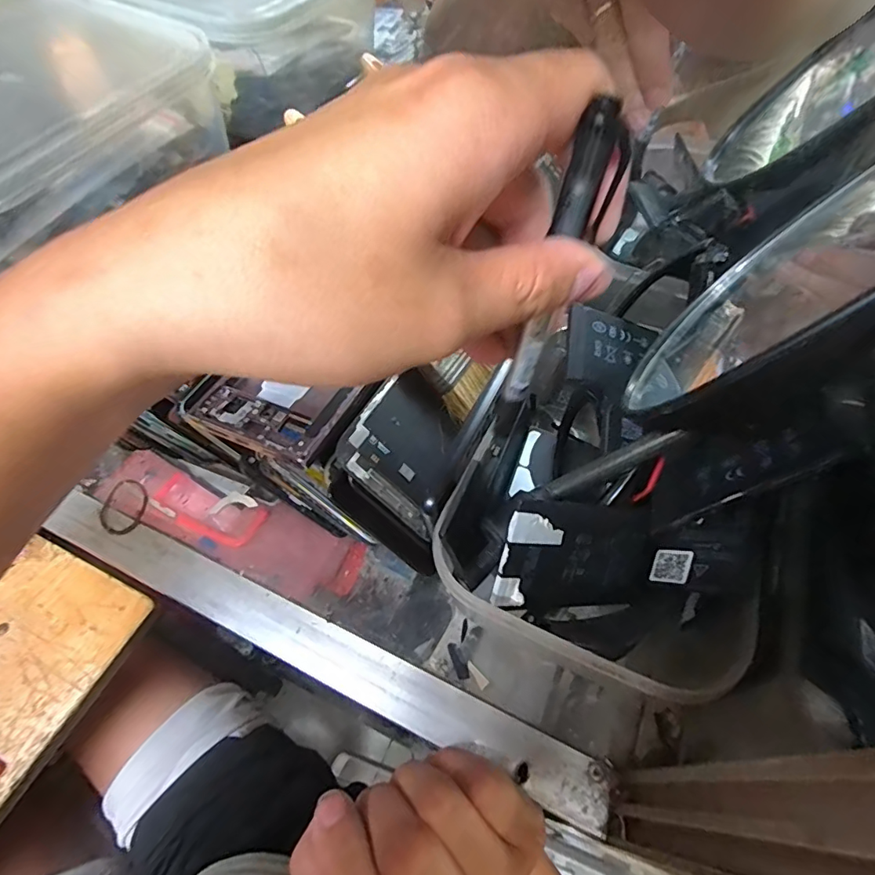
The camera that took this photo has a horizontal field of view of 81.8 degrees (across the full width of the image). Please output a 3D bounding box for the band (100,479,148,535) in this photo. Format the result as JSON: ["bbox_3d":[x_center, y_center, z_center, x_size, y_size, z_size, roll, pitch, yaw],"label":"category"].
[{"bbox_3d":[-0.183,0.040,0.295,0.025,0.004,0.036,-6,56,-2],"label":"band"}]

